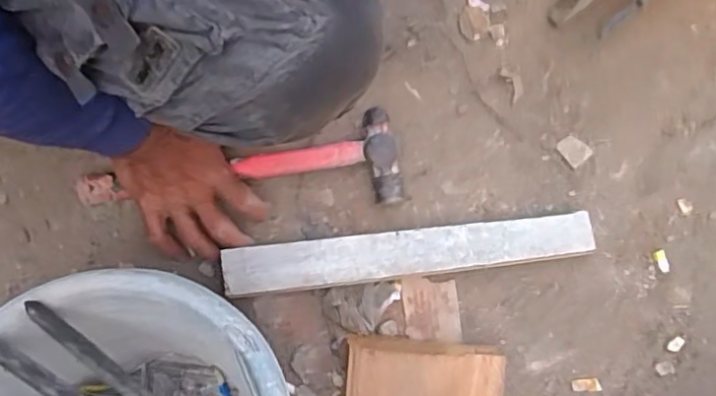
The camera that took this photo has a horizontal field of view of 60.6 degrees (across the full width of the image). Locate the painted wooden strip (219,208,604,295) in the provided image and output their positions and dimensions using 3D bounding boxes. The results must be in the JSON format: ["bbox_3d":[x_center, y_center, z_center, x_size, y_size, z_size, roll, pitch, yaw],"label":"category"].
[{"bbox_3d":[0.049,0.052,0.591,0.349,0.024,0.044,-7,77,-2],"label":"painted wooden strip"}]

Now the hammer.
[{"bbox_3d":[-0.109,-0.023,0.602,0.301,0.036,0.088,-7,77,-1],"label":"hammer"}]

